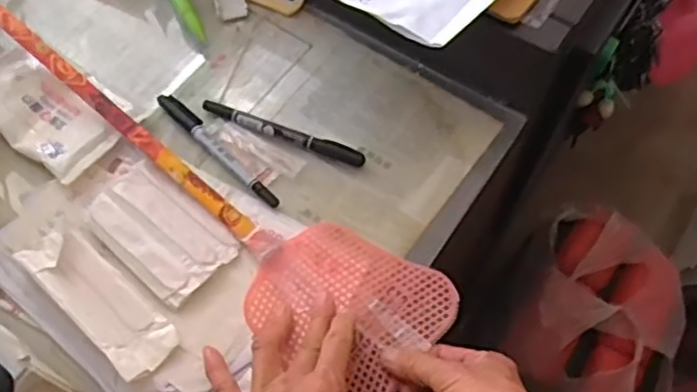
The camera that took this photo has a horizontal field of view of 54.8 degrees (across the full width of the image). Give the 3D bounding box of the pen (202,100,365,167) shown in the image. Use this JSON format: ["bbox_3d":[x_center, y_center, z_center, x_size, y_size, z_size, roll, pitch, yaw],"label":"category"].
[{"bbox_3d":[-0.052,-0.050,0.534,0.136,0.011,0.016,18,61,7],"label":"pen"}]

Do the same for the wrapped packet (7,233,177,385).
[{"bbox_3d":[-0.166,0.067,0.449,0.118,0.015,0.043,40,66,18],"label":"wrapped packet"}]

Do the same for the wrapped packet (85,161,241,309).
[{"bbox_3d":[-0.135,0.025,0.482,0.103,0.013,0.066,38,65,16],"label":"wrapped packet"}]

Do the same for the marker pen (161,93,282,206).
[{"bbox_3d":[-0.101,-0.039,0.524,0.134,0.008,0.016,41,66,18],"label":"marker pen"}]

